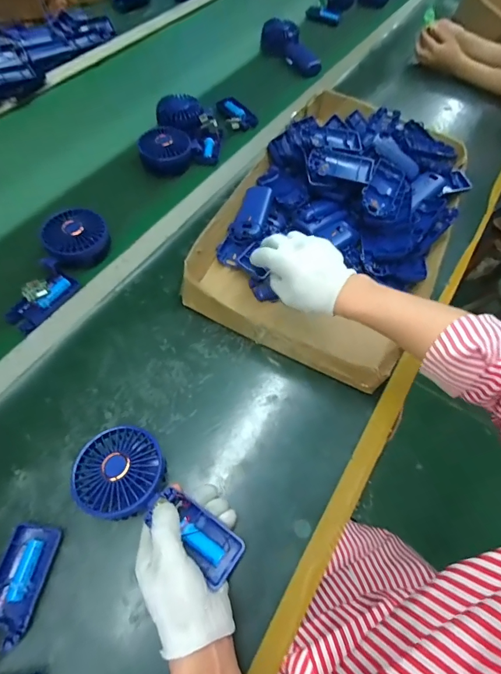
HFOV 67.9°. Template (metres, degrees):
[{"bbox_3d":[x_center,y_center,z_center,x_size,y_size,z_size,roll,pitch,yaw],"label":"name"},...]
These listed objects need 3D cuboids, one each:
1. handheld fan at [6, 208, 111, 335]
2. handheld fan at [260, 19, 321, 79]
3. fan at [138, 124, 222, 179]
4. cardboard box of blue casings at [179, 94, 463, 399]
[{"bbox_3d":[-0.270,-0.095,0.517,0.078,0.049,0.186,19,73,7],"label":"handheld fan"},{"bbox_3d":[0.096,-0.655,0.850,0.070,0.056,0.180,-25,66,-17],"label":"handheld fan"},{"bbox_3d":[-0.118,-0.332,0.662,0.163,0.051,0.069,-28,66,-32],"label":"fan"},{"bbox_3d":[0.146,-0.198,0.579,0.315,0.089,0.517,26,62,10],"label":"cardboard box of blue casings"}]

